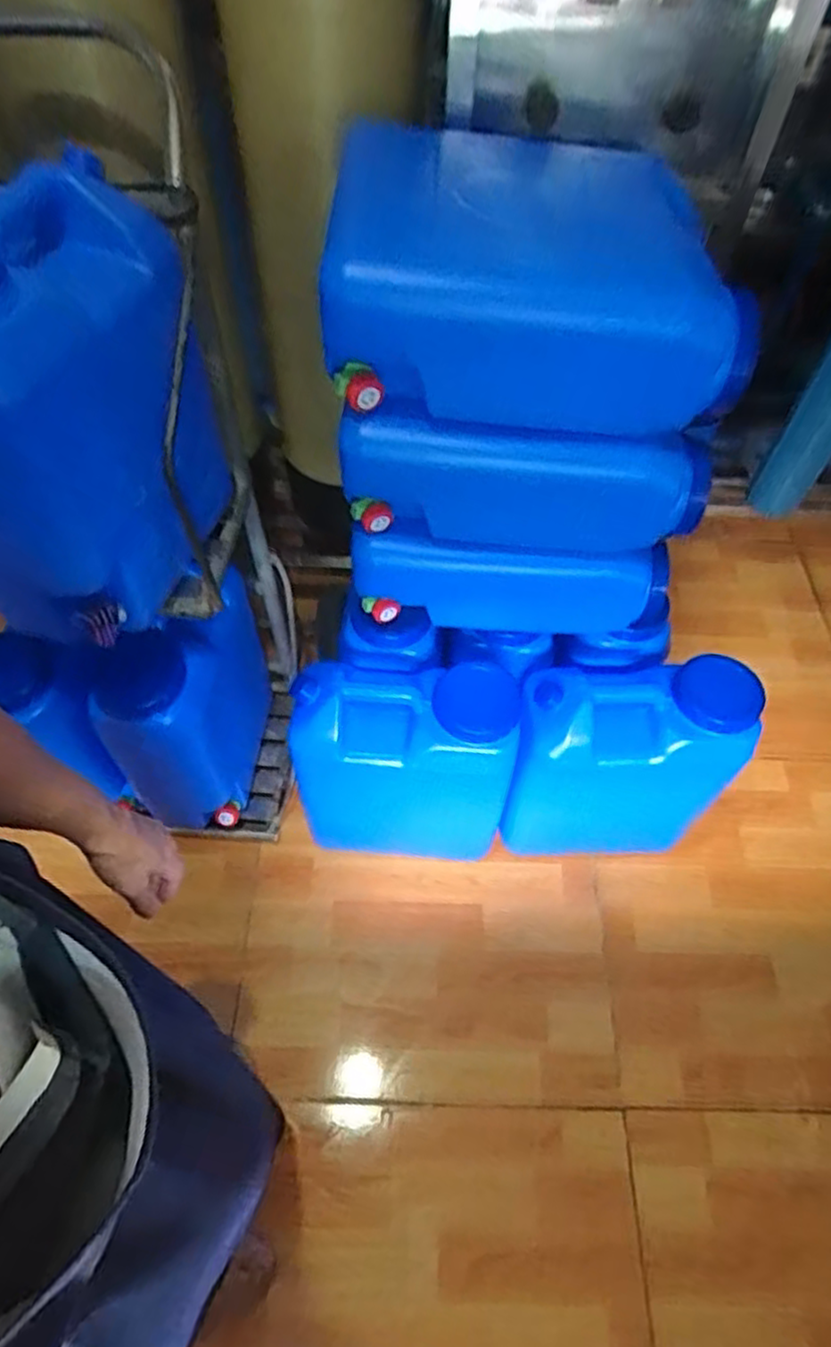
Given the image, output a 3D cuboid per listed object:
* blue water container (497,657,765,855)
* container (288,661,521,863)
[{"bbox_3d":[0.314,0.140,1.171,0.332,0.386,0.167,1,55,0],"label":"blue water container"},{"bbox_3d":[-0.021,0.145,1.156,0.327,0.383,0.171,4,56,2],"label":"container"}]

